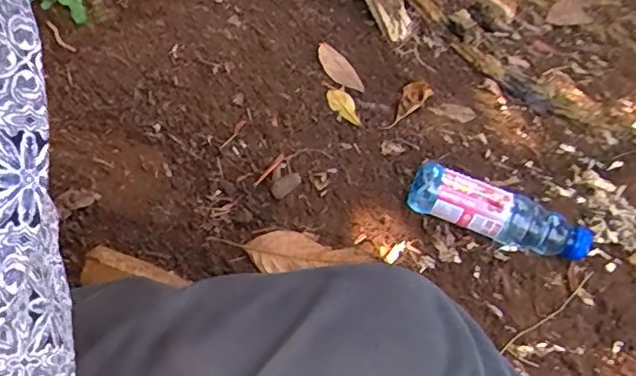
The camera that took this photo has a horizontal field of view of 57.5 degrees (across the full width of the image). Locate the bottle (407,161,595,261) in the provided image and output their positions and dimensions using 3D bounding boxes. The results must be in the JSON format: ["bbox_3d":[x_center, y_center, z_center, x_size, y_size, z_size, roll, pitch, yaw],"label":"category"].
[{"bbox_3d":[0.233,0.033,0.736,0.238,0.051,0.061,21,42,-5],"label":"bottle"}]

